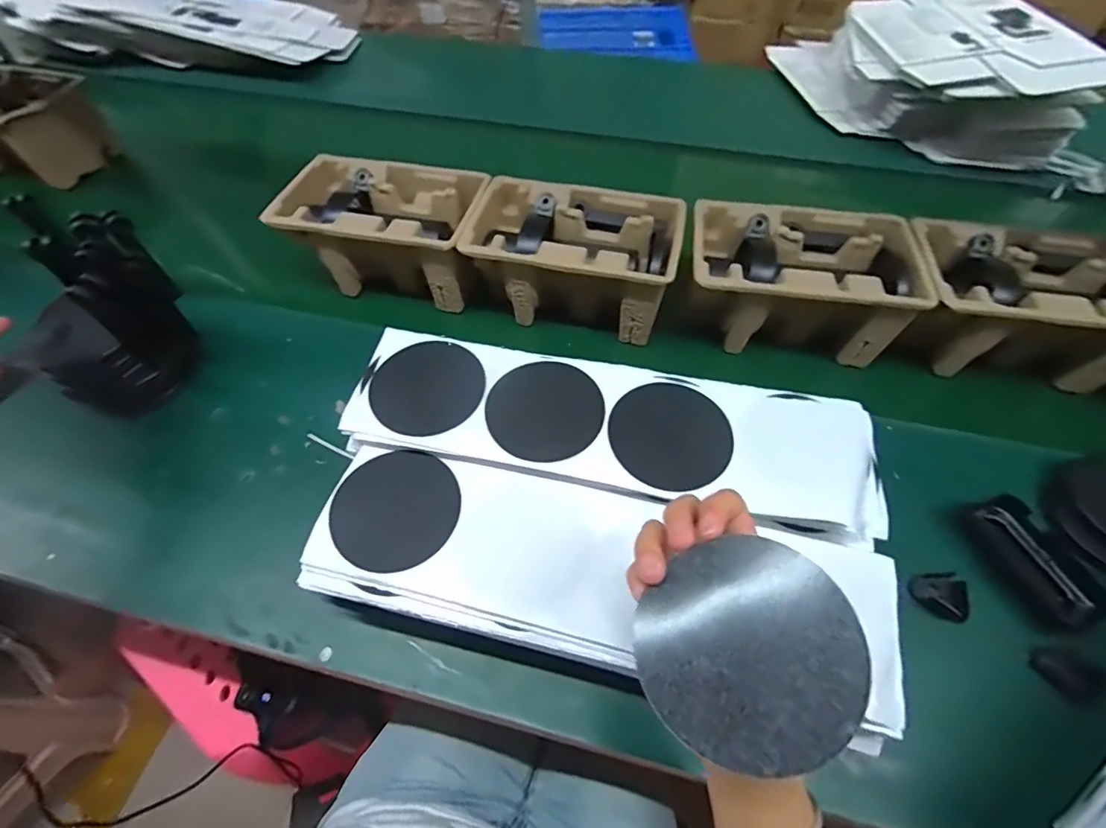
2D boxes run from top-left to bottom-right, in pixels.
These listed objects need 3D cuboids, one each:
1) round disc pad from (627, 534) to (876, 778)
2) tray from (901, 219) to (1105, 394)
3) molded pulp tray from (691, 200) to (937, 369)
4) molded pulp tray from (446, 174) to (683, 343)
[{"bbox_3d":[0.086,0.102,0.219,0.088,0.004,0.092,-9,57,14],"label":"round disc pad"},{"bbox_3d":[0.487,-0.114,0.531,0.229,0.104,0.141,10,52,6],"label":"tray"},{"bbox_3d":[0.259,-0.142,0.551,0.222,0.107,0.147,8,52,4],"label":"molded pulp tray"},{"bbox_3d":[0.022,-0.178,0.572,0.224,0.103,0.143,10,52,5],"label":"molded pulp tray"}]

